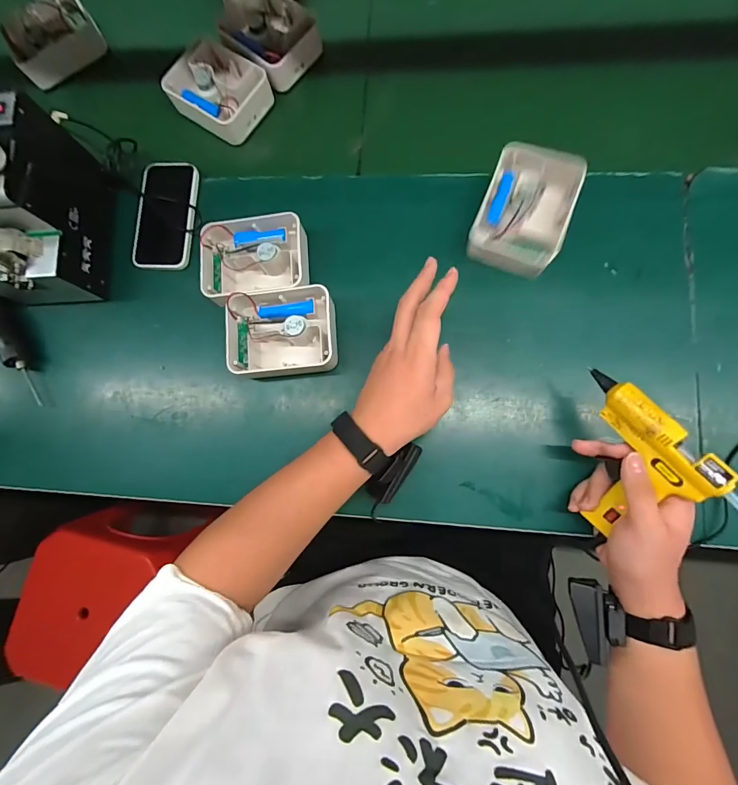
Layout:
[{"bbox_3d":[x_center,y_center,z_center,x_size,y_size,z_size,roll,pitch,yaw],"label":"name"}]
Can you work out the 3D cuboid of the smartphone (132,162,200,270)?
[{"bbox_3d":[-0.277,-0.243,0.517,0.081,0.011,0.147,4,82,7],"label":"smartphone"}]

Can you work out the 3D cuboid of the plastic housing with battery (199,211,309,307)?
[{"bbox_3d":[-0.144,-0.166,0.482,0.131,0.039,0.109,-4,81,6],"label":"plastic housing with battery"}]

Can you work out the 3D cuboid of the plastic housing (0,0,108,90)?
[{"bbox_3d":[-0.482,-0.543,0.584,0.129,0.044,0.096,-37,80,0],"label":"plastic housing"}]

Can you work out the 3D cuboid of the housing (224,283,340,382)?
[{"bbox_3d":[-0.102,-0.072,0.468,0.131,0.042,0.103,-3,81,6],"label":"housing"}]

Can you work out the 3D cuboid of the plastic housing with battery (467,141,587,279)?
[{"bbox_3d":[0.185,-0.215,0.459,0.100,0.042,0.140,22,85,9],"label":"plastic housing with battery"}]

